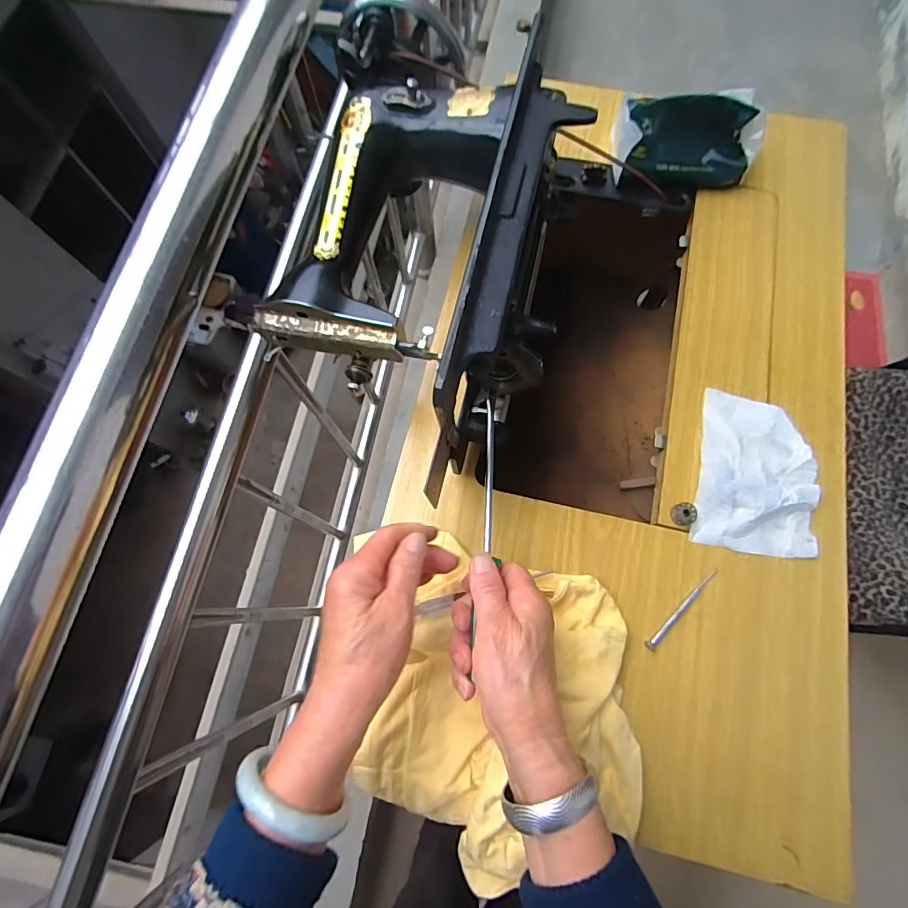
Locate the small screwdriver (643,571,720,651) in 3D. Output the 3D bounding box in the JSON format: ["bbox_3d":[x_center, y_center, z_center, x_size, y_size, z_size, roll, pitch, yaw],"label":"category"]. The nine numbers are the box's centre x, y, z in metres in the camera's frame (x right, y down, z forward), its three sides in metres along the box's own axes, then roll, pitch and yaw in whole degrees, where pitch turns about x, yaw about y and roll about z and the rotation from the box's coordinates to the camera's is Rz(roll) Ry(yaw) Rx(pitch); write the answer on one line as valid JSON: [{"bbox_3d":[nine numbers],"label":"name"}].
[{"bbox_3d":[0.206,0.139,0.429,0.096,0.005,0.009,-40,76,-10],"label":"small screwdriver"}]

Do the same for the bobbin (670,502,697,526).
[{"bbox_3d":[0.217,0.057,0.453,0.021,0.009,0.021,0,73,1],"label":"bobbin"}]

